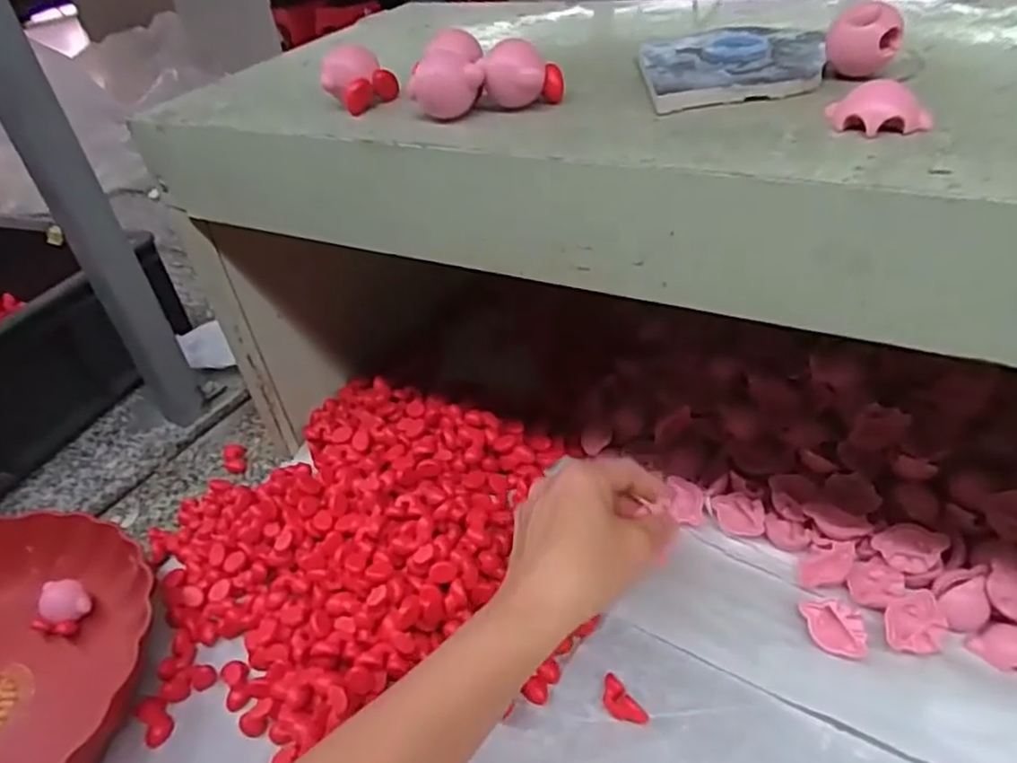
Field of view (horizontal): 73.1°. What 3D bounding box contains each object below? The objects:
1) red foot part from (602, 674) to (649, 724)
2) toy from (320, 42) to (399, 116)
[{"bbox_3d":[0.063,0.180,0.384,0.016,0.005,0.031,-26,42,-21],"label":"red foot part"},{"bbox_3d":[-0.077,-0.156,0.352,0.036,0.026,0.032,-13,39,-6],"label":"toy"}]

